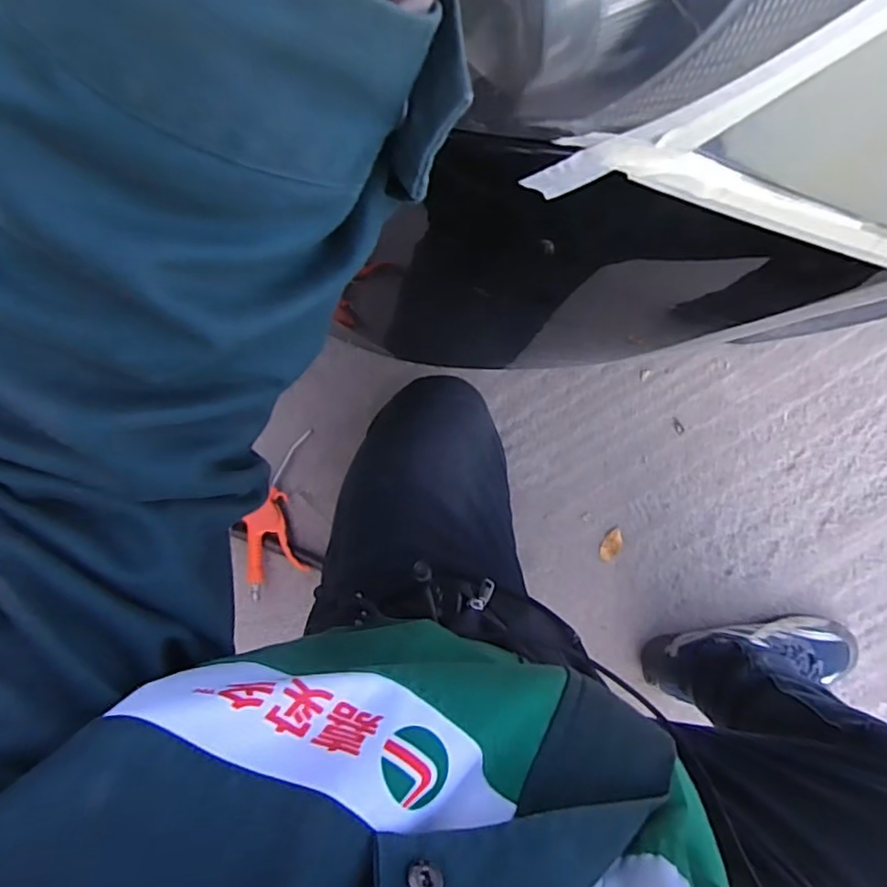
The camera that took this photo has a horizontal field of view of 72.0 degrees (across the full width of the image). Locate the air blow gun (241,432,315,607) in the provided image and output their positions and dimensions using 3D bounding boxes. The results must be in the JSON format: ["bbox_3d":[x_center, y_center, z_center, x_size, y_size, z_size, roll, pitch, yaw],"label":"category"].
[{"bbox_3d":[-0.241,0.102,0.886,0.092,0.037,0.242,0,89,5],"label":"air blow gun"}]

